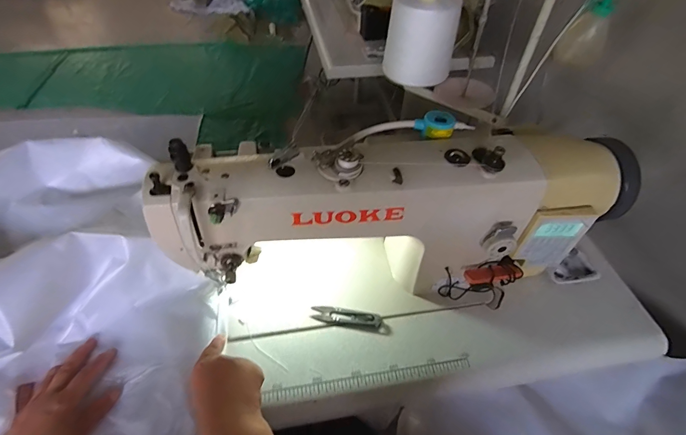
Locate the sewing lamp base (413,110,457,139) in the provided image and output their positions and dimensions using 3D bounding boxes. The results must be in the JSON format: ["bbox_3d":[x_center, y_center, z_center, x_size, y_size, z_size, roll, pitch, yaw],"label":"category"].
[{"bbox_3d":[0.119,-0.120,0.474,0.049,0.026,0.030,17,49,12],"label":"sewing lamp base"}]

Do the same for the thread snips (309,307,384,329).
[{"bbox_3d":[0.005,0.142,0.520,0.098,0.006,0.023,8,48,4],"label":"thread snips"}]

